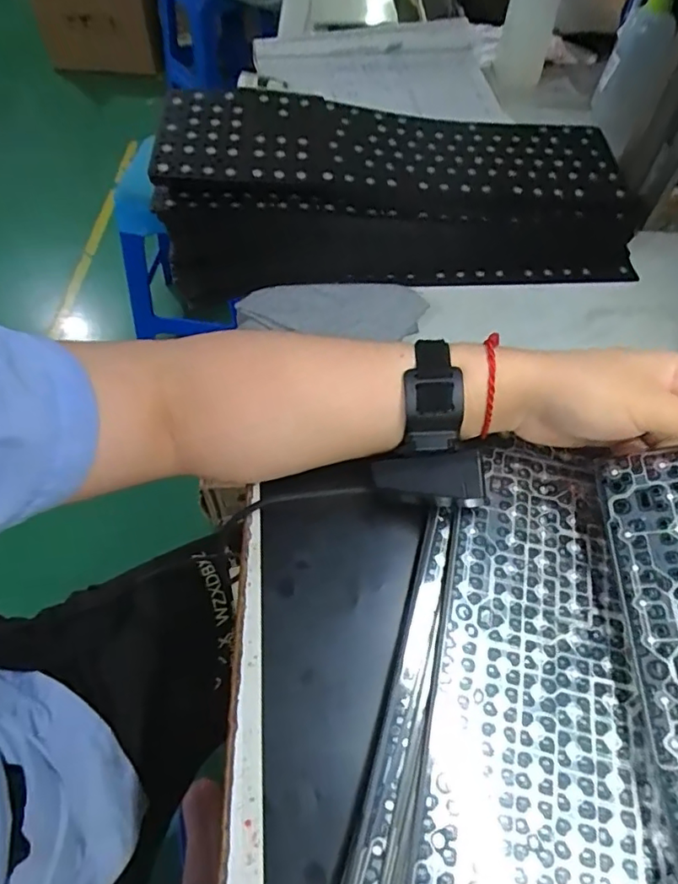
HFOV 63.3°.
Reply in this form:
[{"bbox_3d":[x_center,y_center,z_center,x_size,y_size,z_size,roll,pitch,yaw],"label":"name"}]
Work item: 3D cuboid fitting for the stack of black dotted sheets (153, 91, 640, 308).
[{"bbox_3d":[0.055,-0.245,0.528,0.430,0.067,0.199,-2,57,-5],"label":"stack of black dotted sheets"}]

